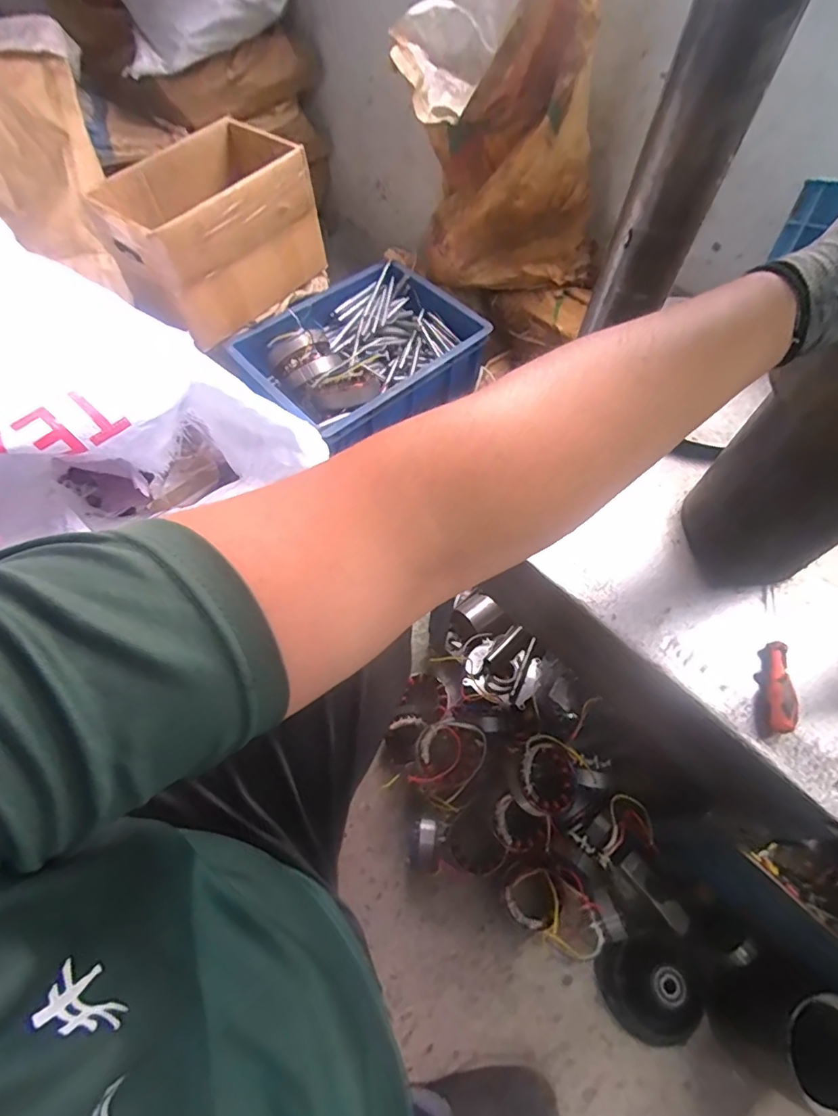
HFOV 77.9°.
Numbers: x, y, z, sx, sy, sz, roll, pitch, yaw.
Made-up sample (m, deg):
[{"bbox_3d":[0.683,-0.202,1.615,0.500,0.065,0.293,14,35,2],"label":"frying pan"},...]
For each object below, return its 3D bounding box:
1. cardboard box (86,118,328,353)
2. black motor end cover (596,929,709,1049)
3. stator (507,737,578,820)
[{"bbox_3d":[-0.353,-0.562,0.897,0.205,0.202,0.323,36,65,17],"label":"cardboard box"},{"bbox_3d":[0.313,0.575,0.688,0.120,0.065,0.129,-22,64,-14],"label":"black motor end cover"},{"bbox_3d":[0.171,0.295,0.695,0.100,0.041,0.102,-23,72,-21],"label":"stator"}]

